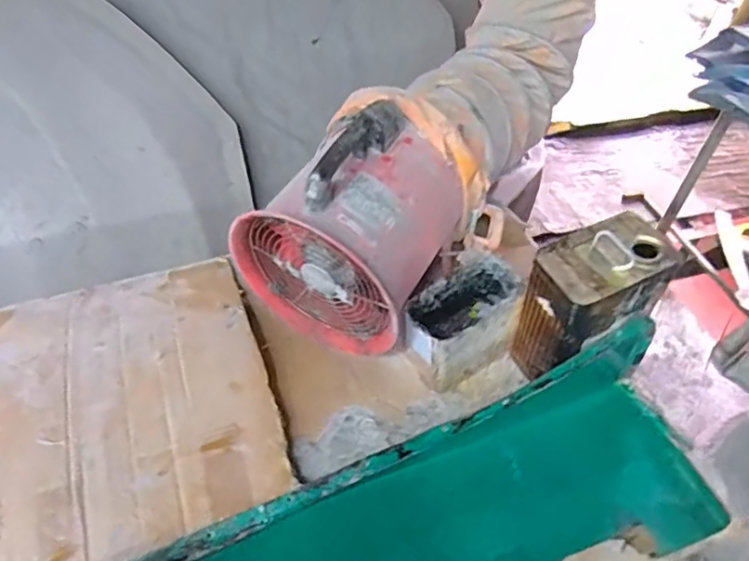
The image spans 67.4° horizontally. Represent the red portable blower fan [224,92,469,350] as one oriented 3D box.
[{"bbox_3d":[-0.035,-0.086,0.862,0.263,0.315,0.256,22,52,17],"label":"red portable blower fan"}]

